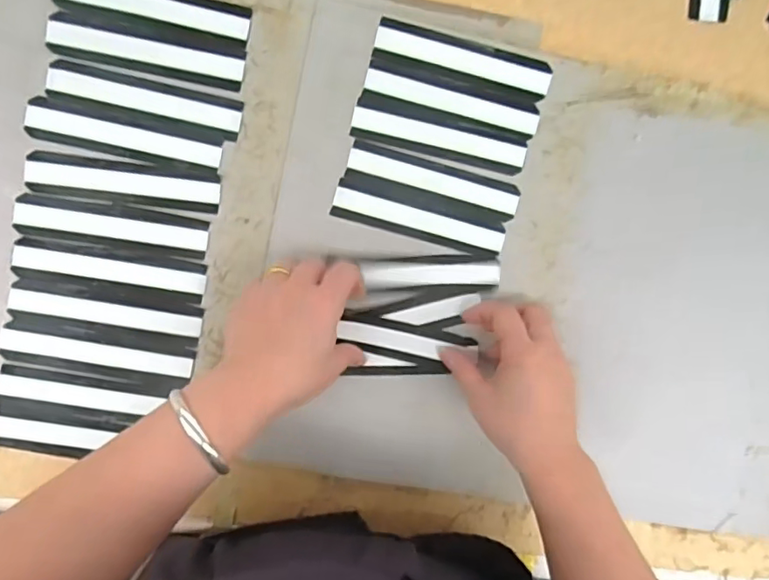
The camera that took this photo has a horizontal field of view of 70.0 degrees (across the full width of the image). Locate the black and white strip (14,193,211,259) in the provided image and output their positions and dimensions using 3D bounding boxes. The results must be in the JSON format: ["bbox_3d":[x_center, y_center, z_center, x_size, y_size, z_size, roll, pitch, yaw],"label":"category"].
[{"bbox_3d":[-0.205,-0.048,0.418,0.136,0.007,0.031,8,96,-7],"label":"black and white strip"}]

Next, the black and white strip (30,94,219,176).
[{"bbox_3d":[-0.193,-0.115,0.414,0.138,0.008,0.030,11,95,-7],"label":"black and white strip"}]

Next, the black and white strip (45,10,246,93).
[{"bbox_3d":[-0.176,-0.178,0.412,0.138,0.009,0.030,10,95,-7],"label":"black and white strip"}]

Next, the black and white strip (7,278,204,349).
[{"bbox_3d":[-0.213,0.018,0.422,0.139,0.004,0.033,10,95,-7],"label":"black and white strip"}]

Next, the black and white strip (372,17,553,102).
[{"bbox_3d":[0.062,-0.180,0.430,0.138,0.006,0.030,13,105,-6],"label":"black and white strip"}]

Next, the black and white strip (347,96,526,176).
[{"bbox_3d":[0.044,-0.122,0.440,0.138,0.008,0.032,12,94,-6],"label":"black and white strip"}]

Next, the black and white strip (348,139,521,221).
[{"bbox_3d":[0.040,-0.087,0.443,0.139,0.007,0.032,15,98,-6],"label":"black and white strip"}]

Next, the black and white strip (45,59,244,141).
[{"bbox_3d":[-0.178,-0.143,0.413,0.138,0.008,0.030,12,95,-7],"label":"black and white strip"}]

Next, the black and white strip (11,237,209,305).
[{"bbox_3d":[-0.209,-0.015,0.421,0.138,0.006,0.030,9,95,-7],"label":"black and white strip"}]

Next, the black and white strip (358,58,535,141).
[{"bbox_3d":[0.054,-0.149,0.433,0.137,0.008,0.029,13,98,-6],"label":"black and white strip"}]

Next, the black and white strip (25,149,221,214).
[{"bbox_3d":[-0.197,-0.082,0.419,0.137,0.005,0.031,7,96,-7],"label":"black and white strip"}]

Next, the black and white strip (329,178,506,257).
[{"bbox_3d":[0.029,-0.057,0.446,0.139,0.008,0.031,15,95,-8],"label":"black and white strip"}]

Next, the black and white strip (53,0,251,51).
[{"bbox_3d":[-0.170,-0.208,0.404,0.136,0.004,0.031,9,95,-7],"label":"black and white strip"}]

